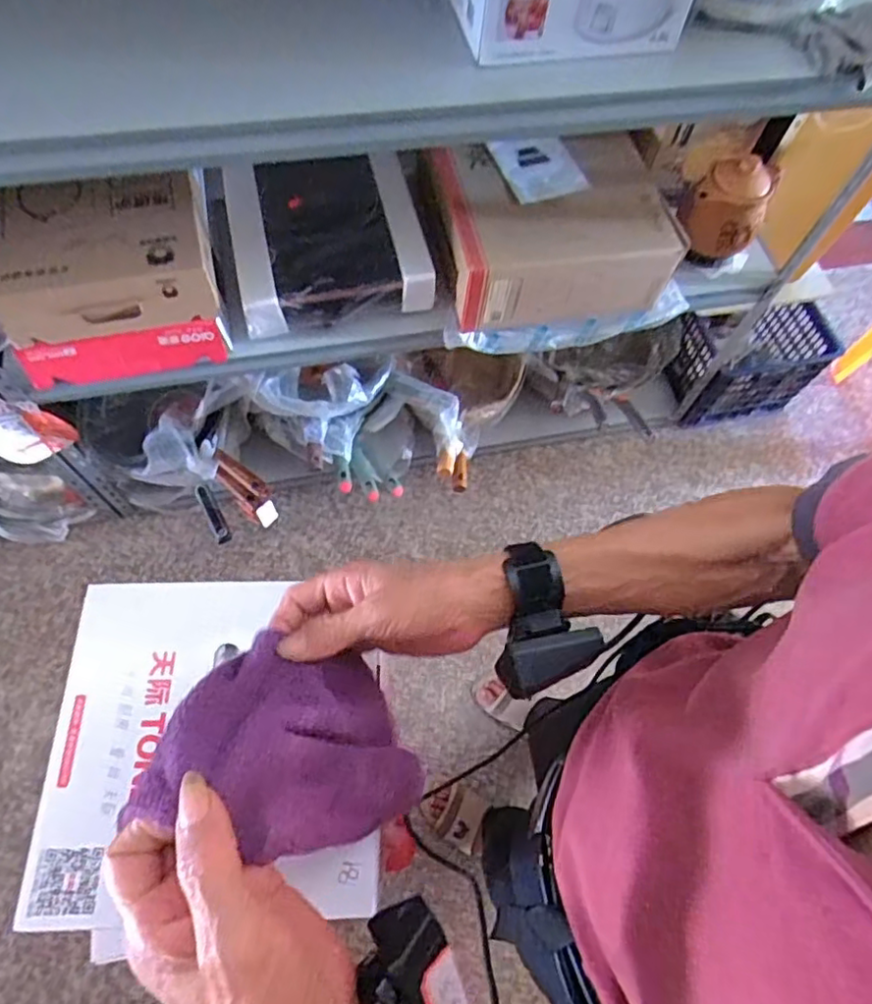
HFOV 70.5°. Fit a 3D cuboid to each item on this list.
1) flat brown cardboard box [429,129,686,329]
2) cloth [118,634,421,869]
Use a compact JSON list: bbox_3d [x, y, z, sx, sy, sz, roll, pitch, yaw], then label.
[{"bbox_3d":[0.218,-0.493,1.149,0.403,0.181,0.250,-9,66,-8],"label":"flat brown cardboard box"},{"bbox_3d":[-0.080,0.149,0.385,0.045,0.210,0.123,-11,68,25],"label":"cloth"}]

